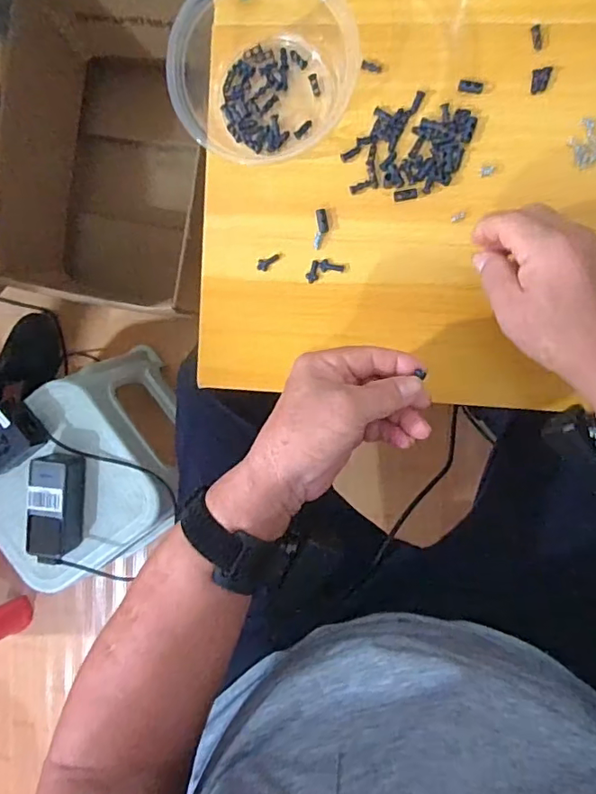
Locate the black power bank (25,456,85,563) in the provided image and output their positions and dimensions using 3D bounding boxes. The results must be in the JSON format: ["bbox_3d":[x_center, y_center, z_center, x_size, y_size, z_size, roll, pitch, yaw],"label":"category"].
[{"bbox_3d":[-0.336,0.155,0.725,0.062,0.051,0.145,5,96,5],"label":"black power bank"}]

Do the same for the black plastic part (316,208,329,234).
[{"bbox_3d":[0.020,-0.143,0.425,0.008,0.005,0.019,-7,94,6],"label":"black plastic part"}]

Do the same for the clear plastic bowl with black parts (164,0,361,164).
[{"bbox_3d":[-0.022,-0.262,0.391,0.131,0.053,0.144,0,95,5],"label":"clear plastic bowl with black parts"}]

